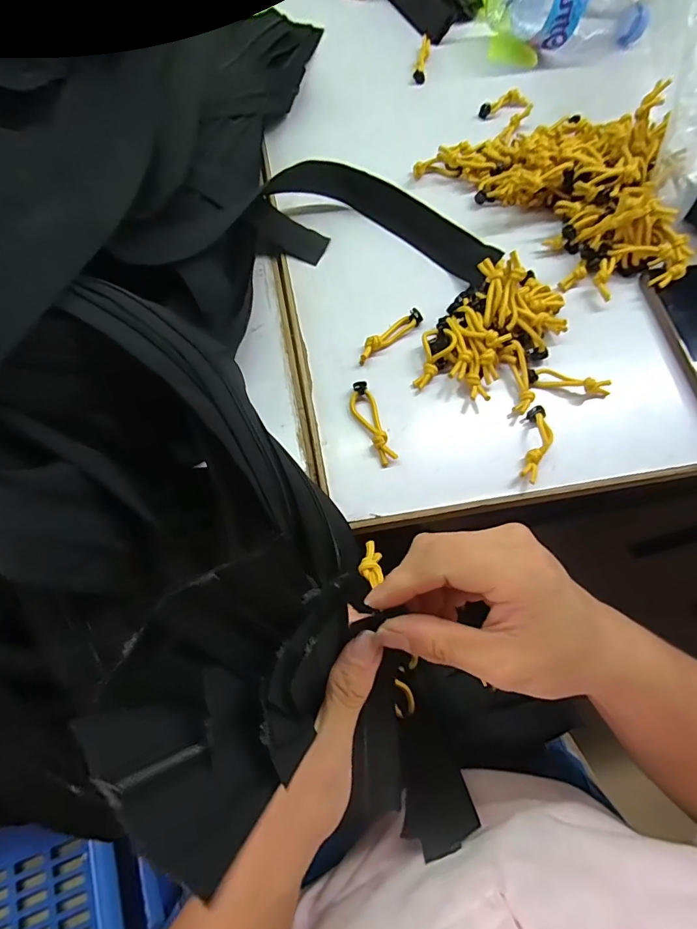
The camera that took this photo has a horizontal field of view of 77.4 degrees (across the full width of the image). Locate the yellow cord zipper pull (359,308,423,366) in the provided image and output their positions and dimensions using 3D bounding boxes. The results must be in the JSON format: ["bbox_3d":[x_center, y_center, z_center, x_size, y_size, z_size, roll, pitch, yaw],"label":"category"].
[{"bbox_3d":[0.030,-0.099,0.335,0.062,0.012,0.013,-39,77,-16],"label":"yellow cord zipper pull"}]

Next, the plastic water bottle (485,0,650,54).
[{"bbox_3d":[0.243,-0.499,0.476,0.180,0.076,0.074,-12,69,-25],"label":"plastic water bottle"}]

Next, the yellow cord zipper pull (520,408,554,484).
[{"bbox_3d":[0.134,-0.014,0.308,0.020,0.013,0.059,15,70,2],"label":"yellow cord zipper pull"}]

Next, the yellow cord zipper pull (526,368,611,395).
[{"bbox_3d":[0.167,-0.062,0.323,0.065,0.010,0.013,12,70,1],"label":"yellow cord zipper pull"}]

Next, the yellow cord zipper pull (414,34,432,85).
[{"bbox_3d":[0.081,-0.437,0.468,0.012,0.010,0.070,11,69,2],"label":"yellow cord zipper pull"}]

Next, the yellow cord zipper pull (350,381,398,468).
[{"bbox_3d":[0.015,-0.030,0.306,0.018,0.010,0.064,-16,72,-9],"label":"yellow cord zipper pull"}]

